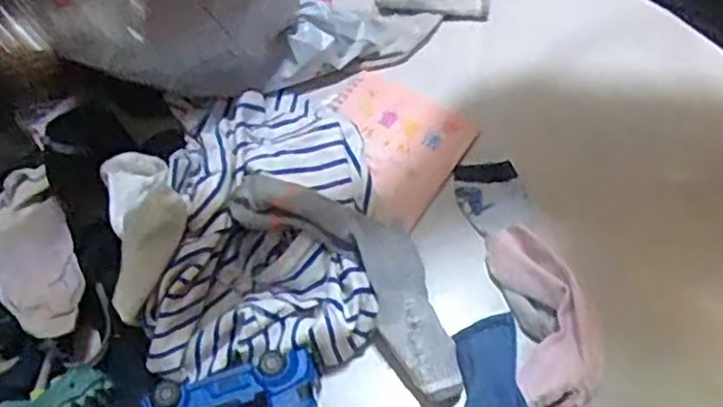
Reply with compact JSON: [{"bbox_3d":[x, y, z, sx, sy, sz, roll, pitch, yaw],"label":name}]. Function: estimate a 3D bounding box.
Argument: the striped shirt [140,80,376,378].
[{"bbox_3d":[-0.080,-0.002,0.591,0.166,0.058,0.265,-3,61,-1],"label":"striped shirt"}]

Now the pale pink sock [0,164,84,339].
[{"bbox_3d":[-0.269,0.038,0.577,0.068,0.025,0.170,-25,49,-15],"label":"pale pink sock"}]

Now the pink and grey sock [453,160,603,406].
[{"bbox_3d":[0.134,0.060,0.576,0.061,0.042,0.242,-9,61,-4],"label":"pink and grey sock"}]

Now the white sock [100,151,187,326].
[{"bbox_3d":[-0.167,0.018,0.559,0.063,0.064,0.143,-11,61,-5],"label":"white sock"}]

